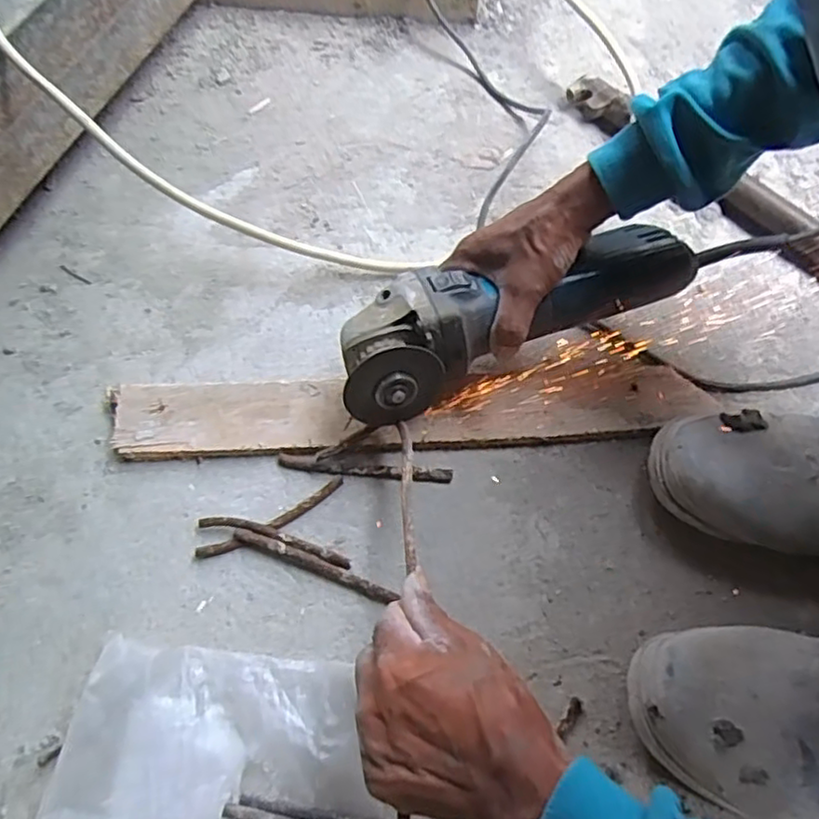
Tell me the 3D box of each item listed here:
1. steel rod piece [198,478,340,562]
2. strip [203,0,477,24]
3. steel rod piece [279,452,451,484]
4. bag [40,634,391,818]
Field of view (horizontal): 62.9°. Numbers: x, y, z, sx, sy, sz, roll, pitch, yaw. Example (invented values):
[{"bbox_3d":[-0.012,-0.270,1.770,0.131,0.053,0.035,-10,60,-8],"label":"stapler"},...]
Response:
[{"bbox_3d":[-0.100,0.081,0.490,0.115,0.006,0.014,-27,65,-13],"label":"steel rod piece"},{"bbox_3d":[-0.076,-0.464,0.765,0.299,0.043,0.024,4,62,3],"label":"strip"},{"bbox_3d":[-0.034,0.044,0.506,0.132,0.007,0.012,5,62,4],"label":"steel rod piece"},{"bbox_3d":[-0.117,0.229,0.394,0.195,0.033,0.166,4,62,3],"label":"bag"}]

